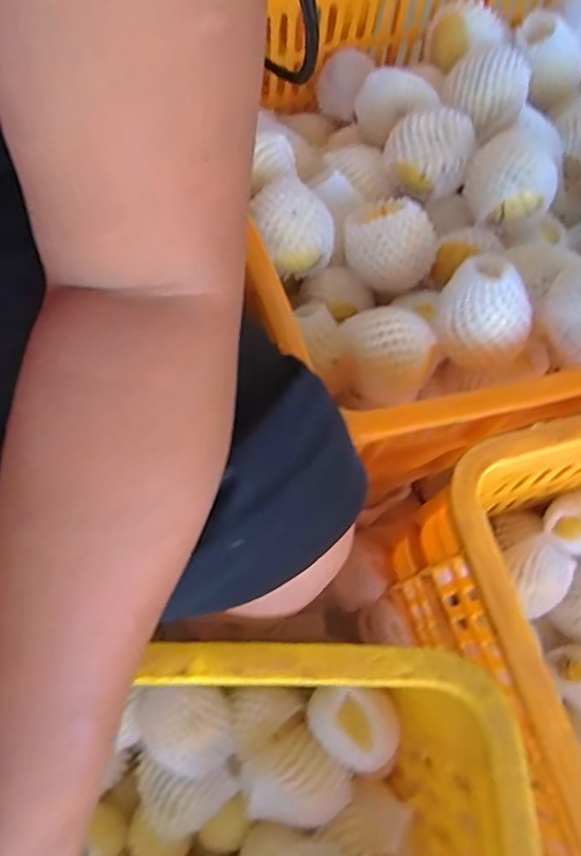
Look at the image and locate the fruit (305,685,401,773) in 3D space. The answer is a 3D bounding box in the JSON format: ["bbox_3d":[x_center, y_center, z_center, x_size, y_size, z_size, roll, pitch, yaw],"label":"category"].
[{"bbox_3d":[0.041,0.198,0.385,0.059,0.055,0.049,38,72,11],"label":"fruit"}]

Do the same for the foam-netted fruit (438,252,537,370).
[{"bbox_3d":[0.130,-0.078,0.377,0.064,0.056,0.059,1,69,-2],"label":"foam-netted fruit"}]

